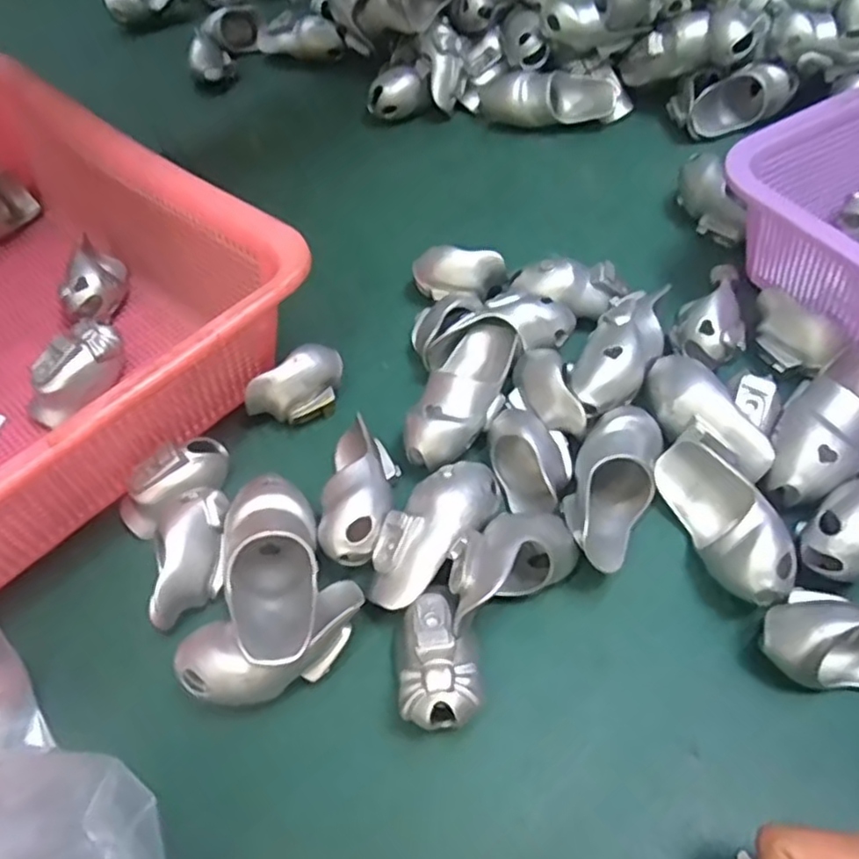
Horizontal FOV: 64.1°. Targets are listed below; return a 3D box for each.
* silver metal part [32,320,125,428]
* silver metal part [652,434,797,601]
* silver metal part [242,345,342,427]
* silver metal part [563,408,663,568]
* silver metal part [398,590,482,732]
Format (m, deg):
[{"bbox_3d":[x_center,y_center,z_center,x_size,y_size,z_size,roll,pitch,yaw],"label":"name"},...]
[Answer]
[{"bbox_3d":[-0.201,-0.030,0.392,0.026,0.039,0.060,29,60,21],"label":"silver metal part"},{"bbox_3d":[0.134,0.044,0.316,0.029,0.036,0.079,-18,56,-10],"label":"silver metal part"},{"bbox_3d":[-0.074,-0.023,0.378,0.054,0.031,0.027,-17,56,-10],"label":"silver metal part"},{"bbox_3d":[0.087,0.028,0.328,0.037,0.038,0.087,19,57,15],"label":"silver metal part"},{"bbox_3d":[0.004,0.097,0.284,0.031,0.032,0.053,-2,54,1],"label":"silver metal part"}]

